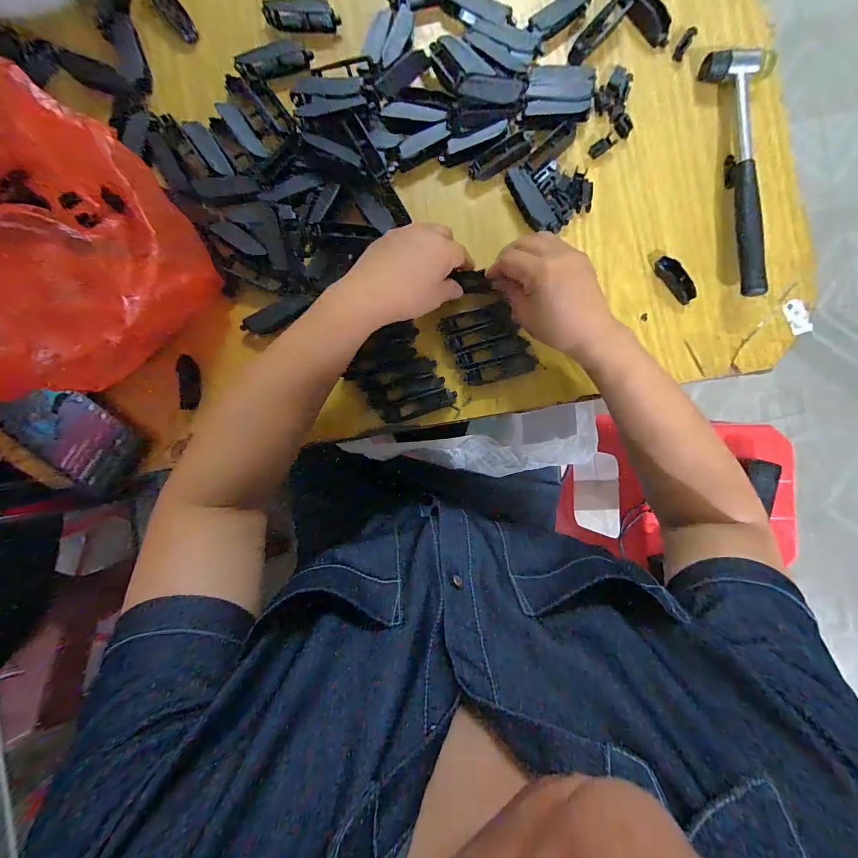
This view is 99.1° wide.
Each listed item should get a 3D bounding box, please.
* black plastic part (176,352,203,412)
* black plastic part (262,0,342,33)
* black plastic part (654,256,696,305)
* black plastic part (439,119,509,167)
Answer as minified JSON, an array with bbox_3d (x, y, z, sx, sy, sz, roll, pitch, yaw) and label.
[{"bbox_3d":[-0.232,-0.044,0.356,0.010,0.019,0.053,6,109,-1],"label":"black plastic part"},{"bbox_3d":[-0.127,-0.413,0.366,0.074,0.014,0.026,5,89,-1],"label":"black plastic part"},{"bbox_3d":[0.247,-0.150,0.365,0.018,0.009,0.052,-41,90,-1],"label":"black plastic part"},{"bbox_3d":[0.045,-0.280,0.358,0.073,0.008,0.020,-27,89,-1],"label":"black plastic part"}]

